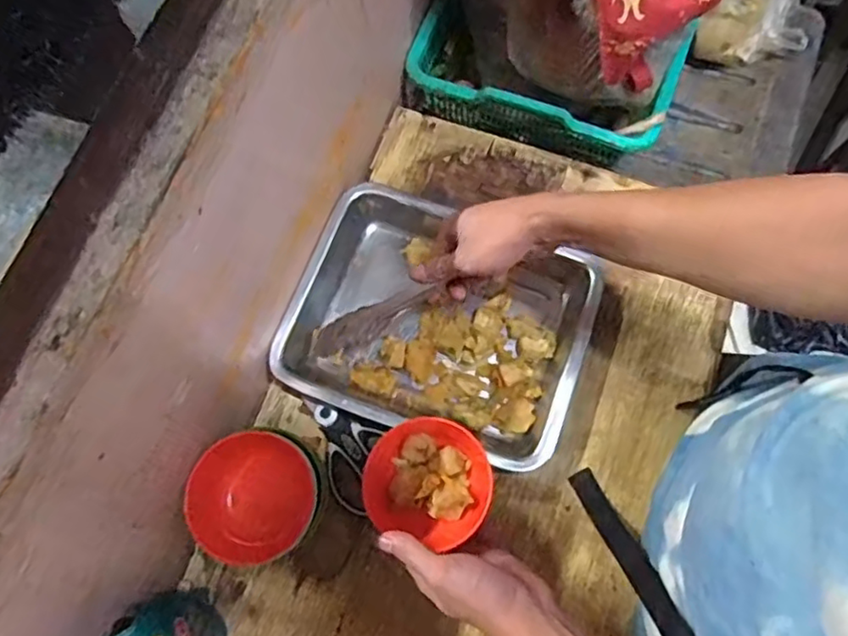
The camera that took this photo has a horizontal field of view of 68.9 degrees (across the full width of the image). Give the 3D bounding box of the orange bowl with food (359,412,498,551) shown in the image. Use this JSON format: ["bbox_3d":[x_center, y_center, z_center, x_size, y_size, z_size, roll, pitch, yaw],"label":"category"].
[{"bbox_3d":[0.005,0.139,0.545,0.109,0.043,0.102,0,73,1],"label":"orange bowl with food"}]

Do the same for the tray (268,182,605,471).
[{"bbox_3d":[0.018,0.002,0.655,0.303,0.048,0.238,19,74,7],"label":"tray"}]

